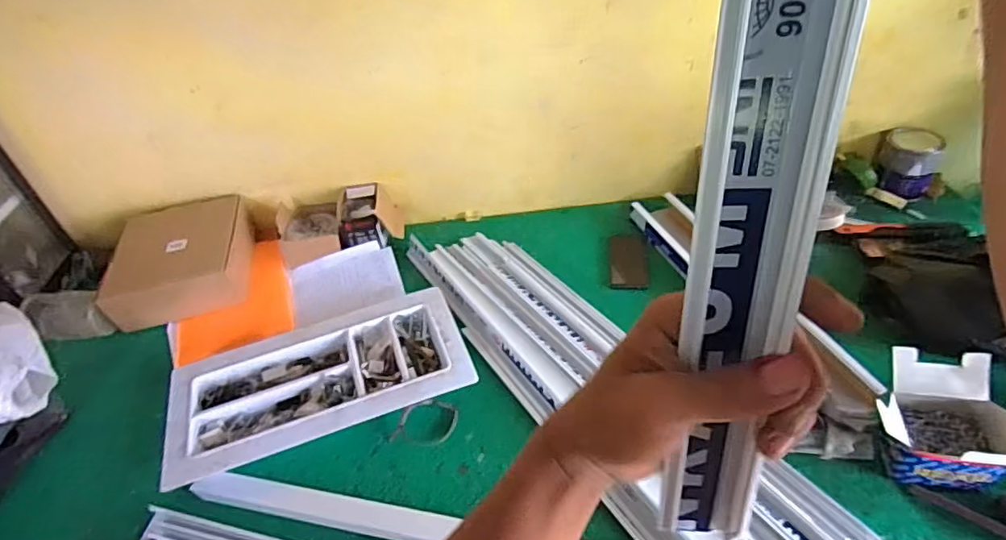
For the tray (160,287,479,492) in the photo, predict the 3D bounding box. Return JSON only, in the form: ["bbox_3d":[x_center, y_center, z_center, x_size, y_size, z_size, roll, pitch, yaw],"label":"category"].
[{"bbox_3d":[-0.319,0.176,1.013,0.495,0.040,0.260,-19,41,-12],"label":"tray"}]

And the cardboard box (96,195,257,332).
[{"bbox_3d":[-0.677,-0.024,1.223,0.271,0.130,0.219,-13,41,-7],"label":"cardboard box"}]

